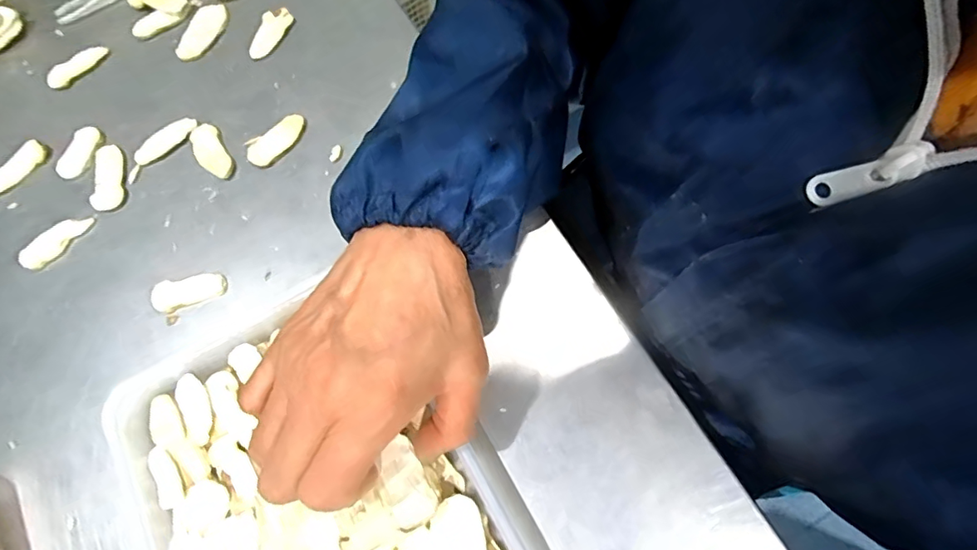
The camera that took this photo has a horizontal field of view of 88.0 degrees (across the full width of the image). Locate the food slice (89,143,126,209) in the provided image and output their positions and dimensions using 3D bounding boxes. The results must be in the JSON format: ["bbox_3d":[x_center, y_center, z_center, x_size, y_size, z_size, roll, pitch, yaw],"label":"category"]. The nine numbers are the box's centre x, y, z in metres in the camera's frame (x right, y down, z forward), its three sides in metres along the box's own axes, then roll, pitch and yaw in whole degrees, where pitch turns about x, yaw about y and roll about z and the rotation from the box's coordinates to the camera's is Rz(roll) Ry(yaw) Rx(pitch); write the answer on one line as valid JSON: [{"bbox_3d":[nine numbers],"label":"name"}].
[{"bbox_3d":[-0.263,-0.068,0.348,0.023,0.004,0.050,-15,70,-3],"label":"food slice"}]

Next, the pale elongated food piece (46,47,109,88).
[{"bbox_3d":[-0.315,-0.161,0.387,0.048,0.004,0.018,-41,73,-12],"label":"pale elongated food piece"}]

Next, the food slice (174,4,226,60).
[{"bbox_3d":[-0.222,-0.189,0.390,0.026,0.004,0.053,20,72,10],"label":"food slice"}]

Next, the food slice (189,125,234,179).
[{"bbox_3d":[-0.193,-0.086,0.352,0.021,0.004,0.047,-31,71,-8],"label":"food slice"}]

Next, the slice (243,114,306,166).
[{"bbox_3d":[-0.146,-0.093,0.349,0.045,0.005,0.024,-34,72,-9],"label":"slice"}]

